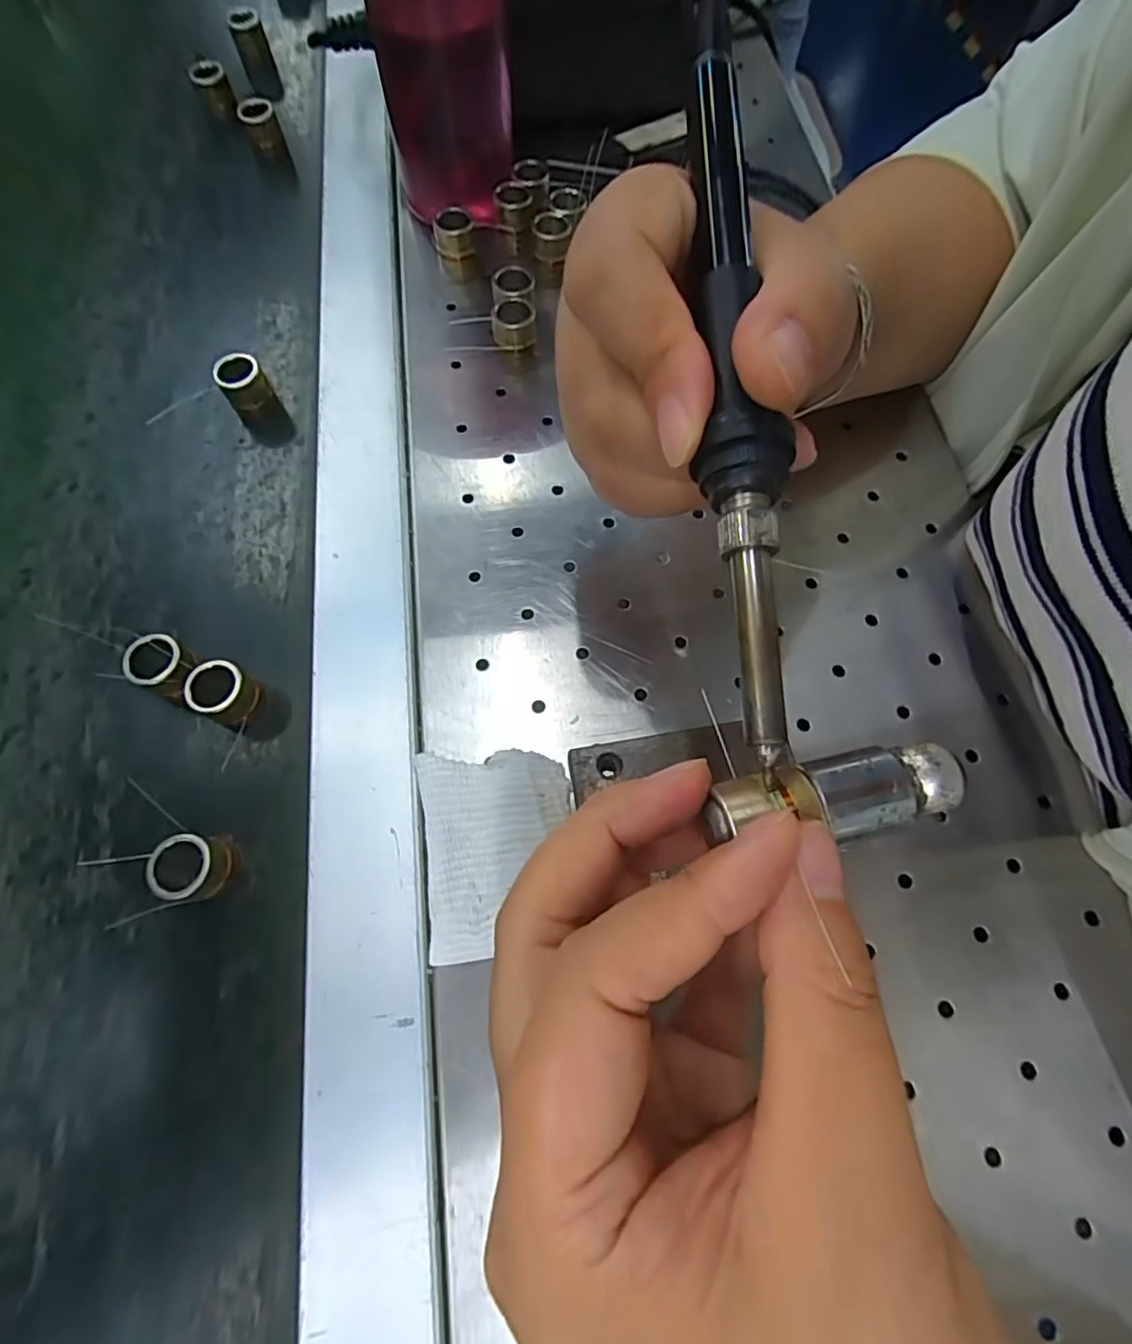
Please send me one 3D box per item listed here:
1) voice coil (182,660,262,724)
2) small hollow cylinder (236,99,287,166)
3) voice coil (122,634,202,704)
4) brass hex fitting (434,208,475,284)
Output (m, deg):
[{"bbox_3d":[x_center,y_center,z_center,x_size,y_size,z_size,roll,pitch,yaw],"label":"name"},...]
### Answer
[{"bbox_3d":[-0.126,0.008,0.229,0.015,0.024,0.019,14,70,7],"label":"voice coil"},{"bbox_3d":[-0.181,-0.322,0.368,0.021,0.022,0.019,-8,69,-1],"label":"small hollow cylinder"},{"bbox_3d":[-0.149,-0.001,0.232,0.022,0.022,0.019,33,73,13],"label":"voice coil"},{"bbox_3d":[-0.057,-0.221,0.319,0.019,0.027,0.022,-12,69,-3],"label":"brass hex fitting"}]

